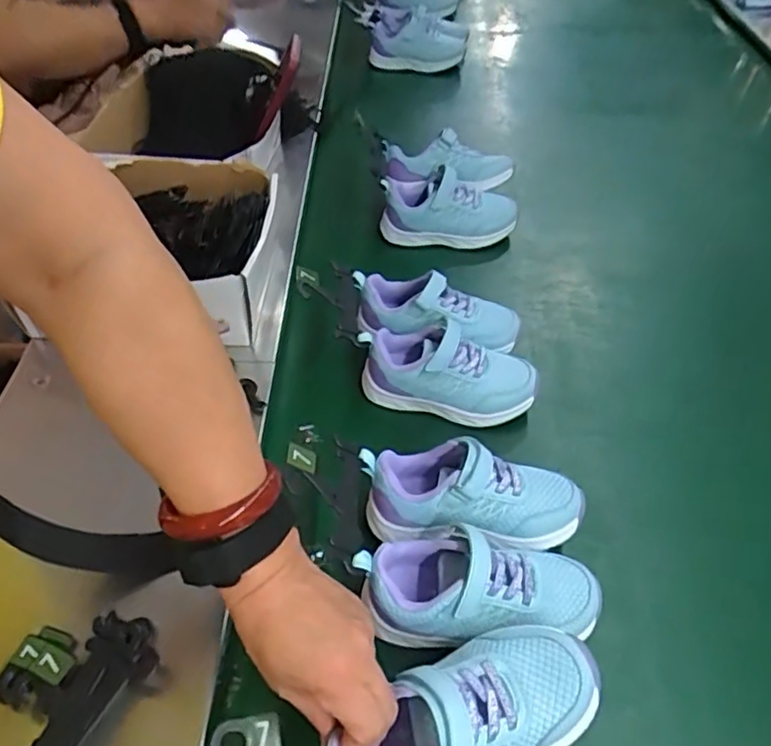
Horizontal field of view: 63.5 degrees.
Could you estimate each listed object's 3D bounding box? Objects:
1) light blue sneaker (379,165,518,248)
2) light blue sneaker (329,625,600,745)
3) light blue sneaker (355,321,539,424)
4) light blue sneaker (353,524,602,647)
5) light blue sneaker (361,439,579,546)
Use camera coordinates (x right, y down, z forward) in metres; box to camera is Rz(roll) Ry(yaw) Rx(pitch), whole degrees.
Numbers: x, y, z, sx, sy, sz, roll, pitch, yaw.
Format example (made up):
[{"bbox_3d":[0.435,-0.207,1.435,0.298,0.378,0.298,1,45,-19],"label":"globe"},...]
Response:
[{"bbox_3d":[0.075,-0.192,0.739,0.159,0.072,0.062,2,49,2],"label":"light blue sneaker"},{"bbox_3d":[0.041,0.201,0.356,0.166,0.069,0.066,-25,52,-7],"label":"light blue sneaker"},{"bbox_3d":[0.058,-0.001,0.572,0.160,0.069,0.073,11,49,9],"label":"light blue sneaker"},{"bbox_3d":[0.066,0.150,0.439,0.165,0.065,0.067,0,49,0],"label":"light blue sneaker"},{"bbox_3d":[0.066,0.097,0.480,0.164,0.079,0.065,3,49,3],"label":"light blue sneaker"}]

